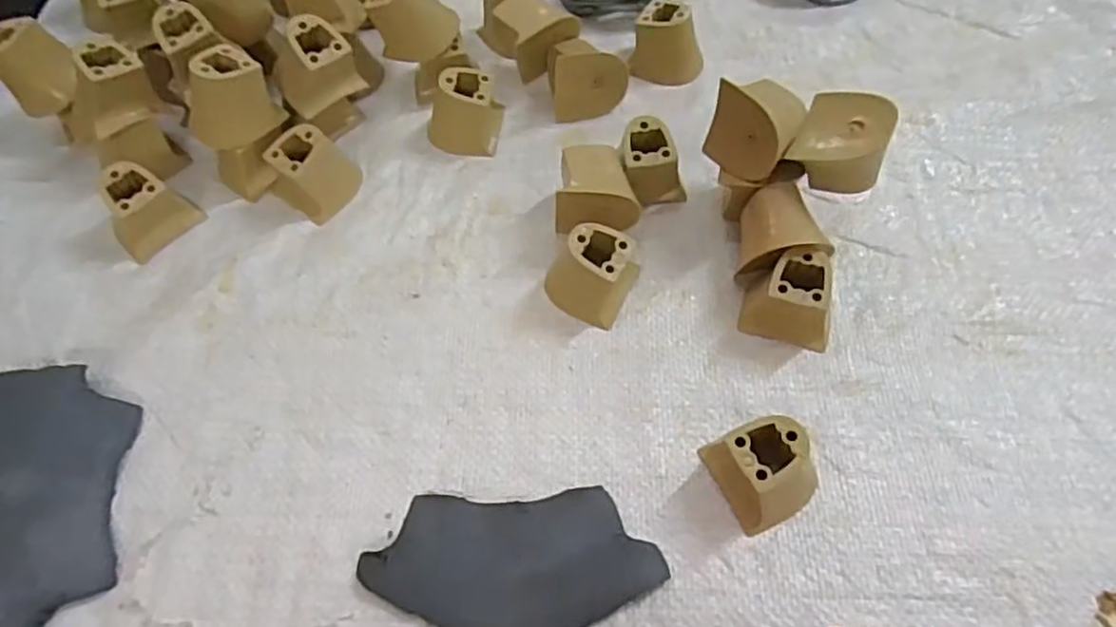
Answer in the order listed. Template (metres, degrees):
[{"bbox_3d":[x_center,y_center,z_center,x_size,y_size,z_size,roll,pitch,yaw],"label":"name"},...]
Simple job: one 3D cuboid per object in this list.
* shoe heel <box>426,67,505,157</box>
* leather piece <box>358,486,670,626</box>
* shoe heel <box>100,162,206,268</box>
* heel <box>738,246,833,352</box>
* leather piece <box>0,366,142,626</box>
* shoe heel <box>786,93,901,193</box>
[{"bbox_3d":[-0.057,-0.123,0.416,0.041,0.037,0.040,5,60,5],"label":"shoe heel"},{"bbox_3d":[-0.019,0.107,0.300,0.123,0.006,0.061,-2,59,0],"label":"leather piece"},{"bbox_3d":[-0.227,-0.060,0.383,0.042,0.037,0.030,-37,65,-18],"label":"shoe heel"},{"bbox_3d":[0.117,-0.008,0.346,0.044,0.037,0.033,19,62,12],"label":"heel"},{"bbox_3d":[-0.241,0.081,0.313,0.083,0.020,0.124,-10,60,-4],"label":"leather piece"},{"bbox_3d":[0.144,-0.088,0.352,0.044,0.036,0.039,20,62,13],"label":"shoe heel"}]

